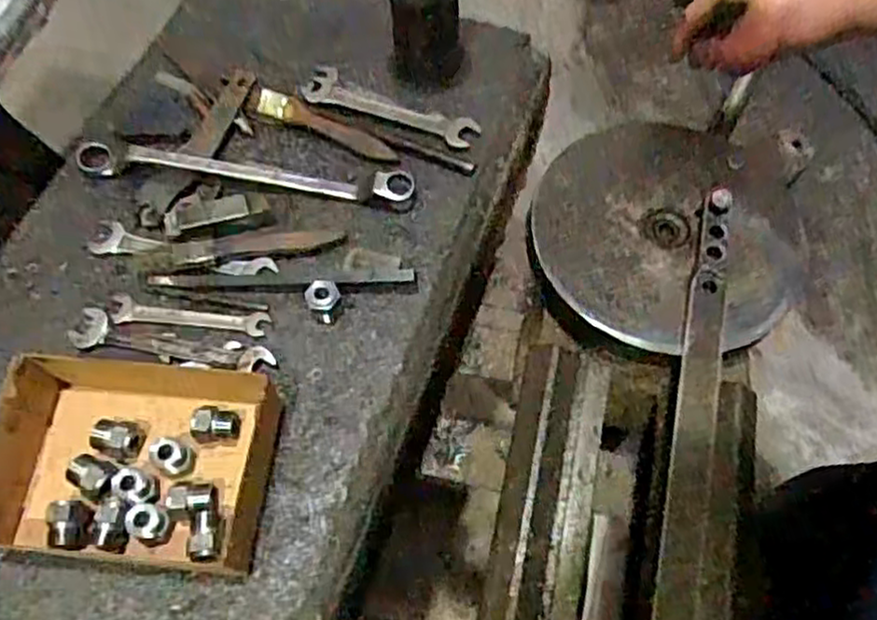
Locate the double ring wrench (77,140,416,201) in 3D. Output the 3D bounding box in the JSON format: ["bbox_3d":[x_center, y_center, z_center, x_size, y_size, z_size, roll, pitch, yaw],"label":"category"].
[{"bbox_3d":[-0.148,-0.107,0.559,0.260,0.014,0.026,6,65,4],"label":"double ring wrench"}]

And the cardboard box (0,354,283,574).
[{"bbox_3d":[-0.192,0.089,0.453,0.177,0.048,0.125,5,65,3],"label":"cardboard box"}]

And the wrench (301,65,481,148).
[{"bbox_3d":[-0.040,-0.162,0.584,0.141,0.007,0.041,22,67,11],"label":"wrench"}]

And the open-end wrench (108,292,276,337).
[{"bbox_3d":[-0.176,0.005,0.517,0.113,0.004,0.020,7,65,4],"label":"open-end wrench"}]

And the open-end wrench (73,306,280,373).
[{"bbox_3d":[-0.182,0.023,0.504,0.140,0.008,0.025,11,66,6],"label":"open-end wrench"}]

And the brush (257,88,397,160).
[{"bbox_3d":[-0.087,-0.146,0.576,0.118,0.011,0.019,21,67,10],"label":"brush"}]

